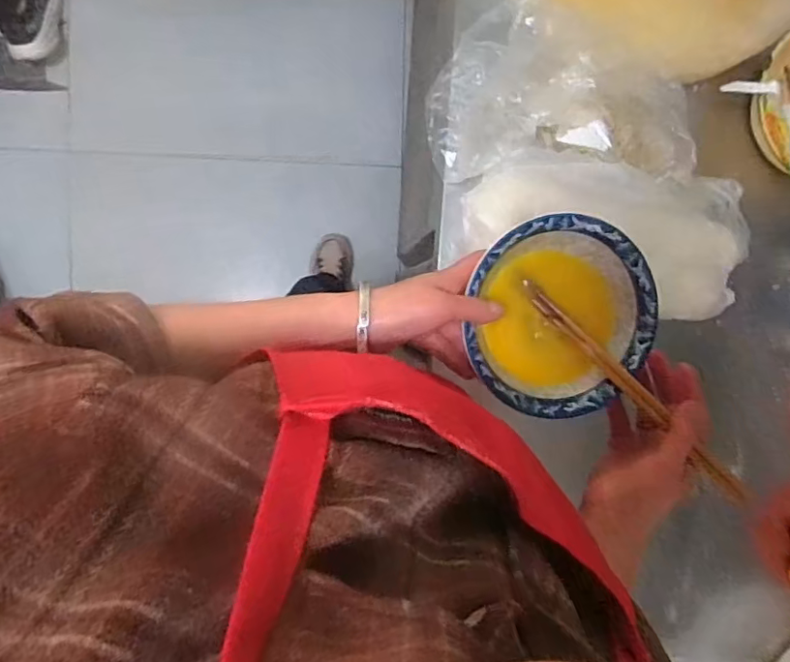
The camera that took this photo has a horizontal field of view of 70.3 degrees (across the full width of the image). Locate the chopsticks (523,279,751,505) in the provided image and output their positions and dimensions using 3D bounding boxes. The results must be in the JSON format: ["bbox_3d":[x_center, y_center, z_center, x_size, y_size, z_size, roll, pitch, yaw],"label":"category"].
[{"bbox_3d":[0.181,0.045,0.429,0.011,0.016,0.227,-43,83,-2],"label":"chopsticks"}]

